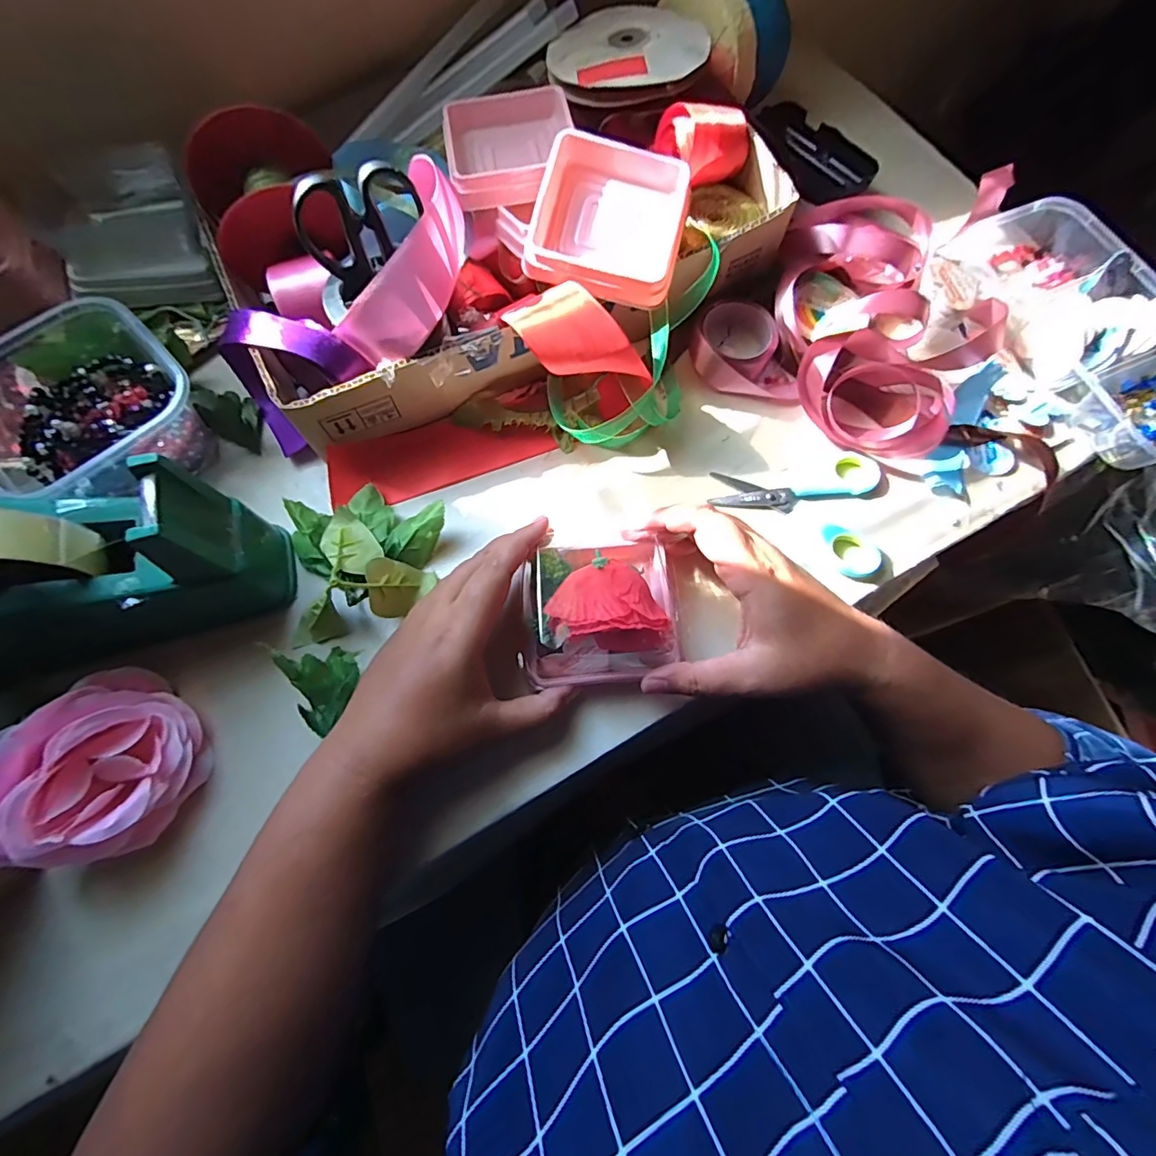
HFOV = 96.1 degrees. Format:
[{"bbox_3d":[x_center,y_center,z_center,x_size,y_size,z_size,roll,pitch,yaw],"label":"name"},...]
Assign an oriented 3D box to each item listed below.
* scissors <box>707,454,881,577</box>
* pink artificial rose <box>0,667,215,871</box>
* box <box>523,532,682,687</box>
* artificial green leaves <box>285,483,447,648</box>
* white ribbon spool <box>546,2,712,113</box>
[{"bbox_3d":[0.146,-0.050,0.348,0.108,0.010,0.087,10,72,2],"label":"scissors"},{"bbox_3d":[-0.243,0.099,0.263,0.067,0.057,0.092,27,74,8],"label":"pink artificial rose"},{"bbox_3d":[0.015,0.015,0.299,0.090,0.047,0.084,-6,73,-3],"label":"box"},{"bbox_3d":[-0.129,-0.016,0.314,0.094,0.040,0.090,-10,73,-4],"label":"artificial green leaves"},{"bbox_3d":[0.036,-0.383,0.375,0.110,0.018,0.100,4,72,0],"label":"white ribbon spool"}]

